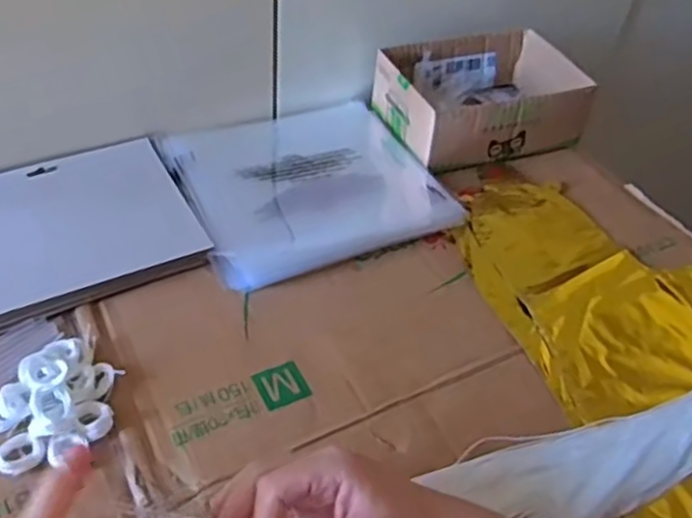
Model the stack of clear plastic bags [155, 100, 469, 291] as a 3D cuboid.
[{"bbox_3d":[-0.036,-0.076,0.641,0.223,0.015,0.206,-17,50,-21],"label":"stack of clear plastic bags"}]

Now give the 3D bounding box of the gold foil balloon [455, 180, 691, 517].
[{"bbox_3d":[0.246,0.077,0.542,0.223,0.038,0.431,-12,49,-18],"label":"gold foil balloon"}]

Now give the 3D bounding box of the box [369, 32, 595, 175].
[{"bbox_3d":[0.139,-0.168,0.729,0.198,0.065,0.144,-11,48,-16],"label":"box"}]

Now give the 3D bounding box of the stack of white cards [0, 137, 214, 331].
[{"bbox_3d":[-0.233,-0.025,0.570,0.204,0.011,0.164,-20,51,-24],"label":"stack of white cards"}]

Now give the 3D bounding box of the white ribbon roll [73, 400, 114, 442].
[{"bbox_3d":[-0.163,0.103,0.454,0.023,0.014,0.025,3,46,-3],"label":"white ribbon roll"}]

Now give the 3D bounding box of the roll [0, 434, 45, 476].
[{"bbox_3d":[-0.201,0.120,0.432,0.028,0.008,0.022,-23,53,-26],"label":"roll"}]

